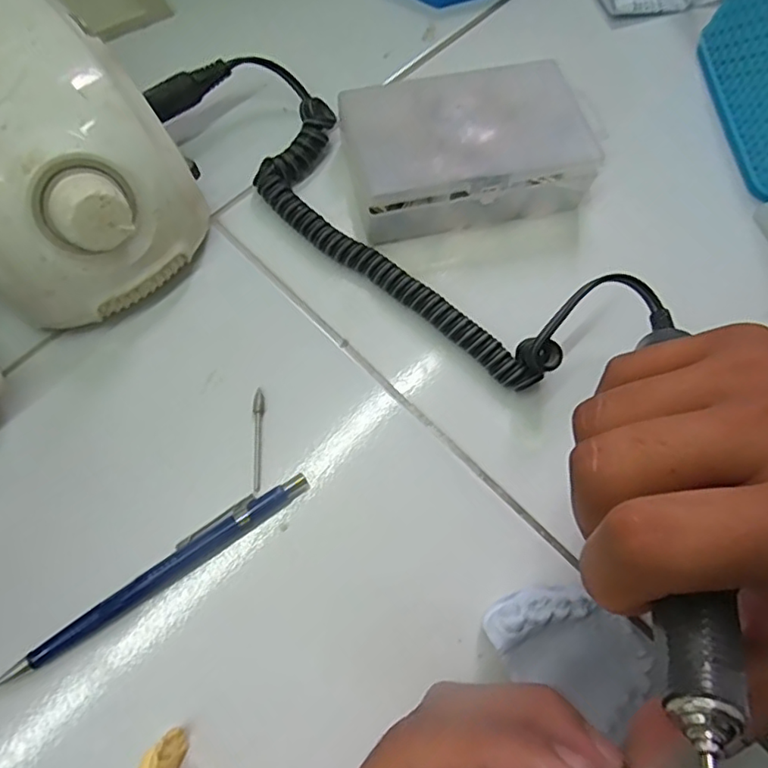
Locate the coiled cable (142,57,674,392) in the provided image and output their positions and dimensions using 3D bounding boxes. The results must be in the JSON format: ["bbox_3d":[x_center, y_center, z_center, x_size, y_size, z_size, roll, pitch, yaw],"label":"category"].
[{"bbox_3d":[0.006,-0.083,0.275,0.251,0.035,0.067,37,73,10],"label":"coiled cable"}]

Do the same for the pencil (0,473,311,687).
[{"bbox_3d":[-0.090,0.077,0.228,0.135,0.011,0.012,-34,76,-13],"label":"pencil"}]

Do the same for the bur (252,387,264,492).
[{"bbox_3d":[-0.056,0.025,0.252,0.004,0.005,0.045,0,71,-2],"label":"bur"}]

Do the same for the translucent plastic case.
[{"bbox_3d":[0.042,-0.116,0.288,0.114,0.036,0.068,-10,72,-6],"label":"translucent plastic case"}]

